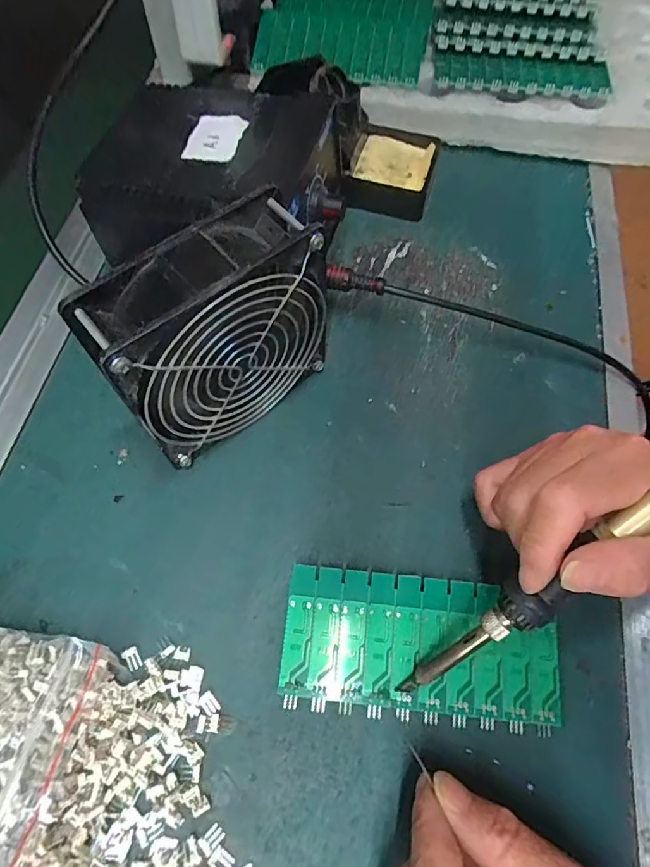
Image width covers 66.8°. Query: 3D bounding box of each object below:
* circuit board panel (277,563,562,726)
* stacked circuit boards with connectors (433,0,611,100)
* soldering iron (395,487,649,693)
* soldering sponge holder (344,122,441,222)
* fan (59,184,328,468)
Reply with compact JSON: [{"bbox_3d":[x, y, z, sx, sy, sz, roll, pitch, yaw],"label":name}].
[{"bbox_3d":[0.049,0.106,0.256,0.136,0.014,0.066,7,65,2],"label":"circuit board panel"},{"bbox_3d":[0.164,-0.352,0.421,0.136,0.016,0.179,6,64,1],"label":"stacked circuit boards with connectors"},{"bbox_3d":[0.111,0.055,0.214,0.207,0.022,0.017,-45,70,14],"label":"soldering iron"},{"bbox_3d":[0.054,-0.211,0.397,0.063,0.028,0.071,14,66,6],"label":"soldering sponge holder"},{"bbox_3d":[-0.055,-0.048,0.269,0.120,0.120,0.048,-38,71,-16],"label":"fan"}]

